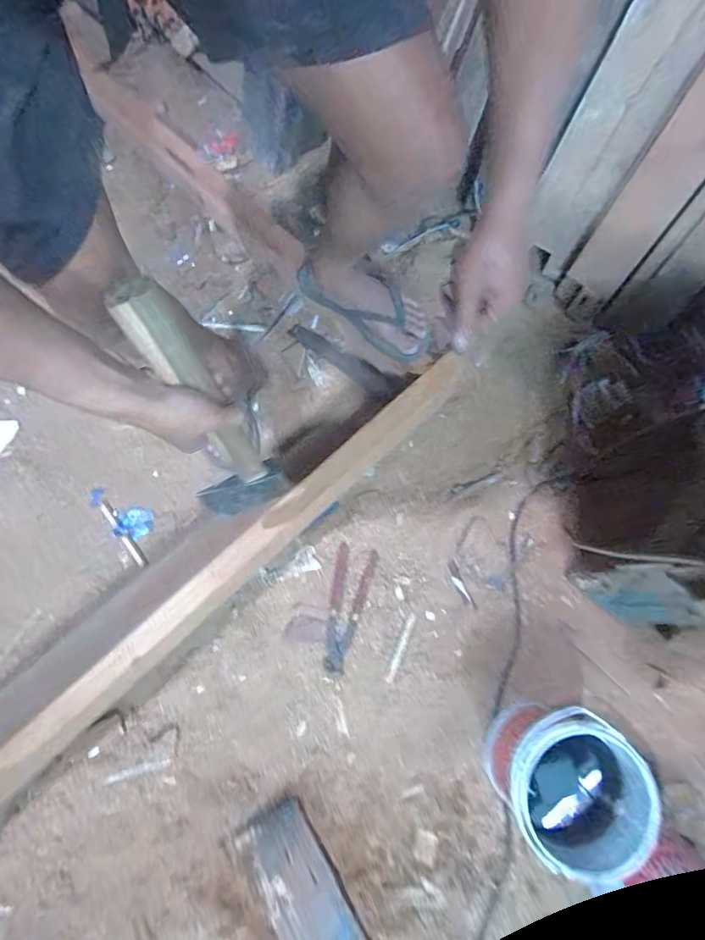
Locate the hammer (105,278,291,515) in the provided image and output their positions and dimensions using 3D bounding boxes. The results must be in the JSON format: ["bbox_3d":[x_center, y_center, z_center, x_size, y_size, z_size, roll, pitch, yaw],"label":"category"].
[{"bbox_3d":[-0.163,-0.044,0.563,0.112,0.365,0.034,-18,57,-3],"label":"hammer"}]

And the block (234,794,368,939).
[{"bbox_3d":[-0.077,0.668,0.786,0.115,0.022,0.260,-30,79,-7],"label":"block"}]

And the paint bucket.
[{"bbox_3d":[0.307,0.455,0.762,0.187,0.200,0.199,0,77,-1],"label":"paint bucket"}]

